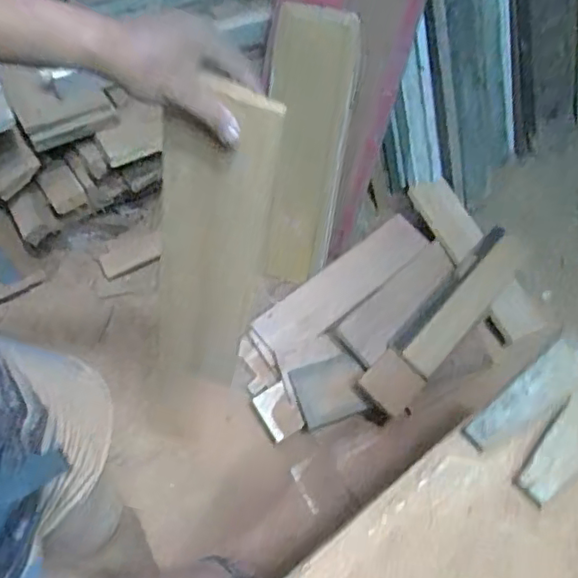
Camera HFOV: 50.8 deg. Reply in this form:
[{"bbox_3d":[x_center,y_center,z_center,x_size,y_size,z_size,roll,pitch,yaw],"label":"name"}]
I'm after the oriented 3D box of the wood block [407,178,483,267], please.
[{"bbox_3d":[0.422,-0.189,1.628,0.105,0.019,0.233,-35,95,22],"label":"wood block"}]

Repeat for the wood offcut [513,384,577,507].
[{"bbox_3d":[0.332,0.168,0.705,0.060,0.018,0.183,37,78,6],"label":"wood offcut"}]

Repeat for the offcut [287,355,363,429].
[{"bbox_3d":[0.090,0.225,1.317,0.154,0.026,0.132,-18,95,20],"label":"offcut"}]

